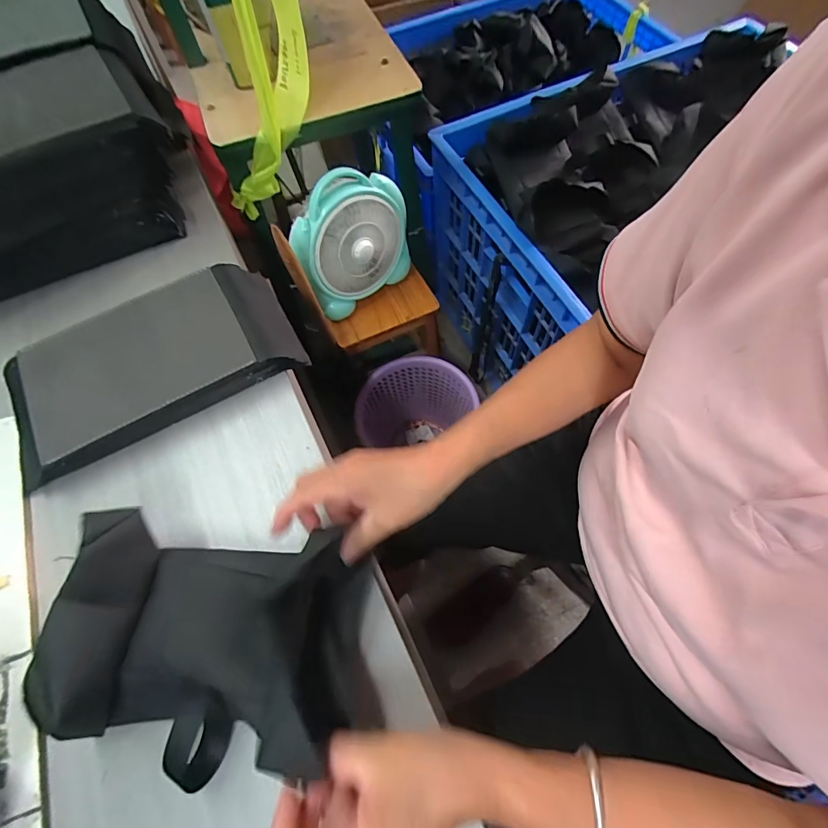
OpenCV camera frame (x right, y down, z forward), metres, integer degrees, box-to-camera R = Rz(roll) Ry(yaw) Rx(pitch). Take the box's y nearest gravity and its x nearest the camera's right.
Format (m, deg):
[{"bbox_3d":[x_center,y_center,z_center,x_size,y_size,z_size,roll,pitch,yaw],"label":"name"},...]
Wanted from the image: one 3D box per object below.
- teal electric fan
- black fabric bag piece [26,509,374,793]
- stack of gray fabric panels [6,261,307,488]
[{"bbox_3d":[-0.111,-0.317,0.803,0.224,0.245,0.075,-34,54,-12],"label":"teal electric fan"},{"bbox_3d":[-0.152,0.173,0.323,0.213,0.099,0.169,3,65,4],"label":"black fabric bag piece"},{"bbox_3d":[-0.287,-0.055,0.478,0.304,0.050,0.161,-30,67,-11],"label":"stack of gray fabric panels"}]

